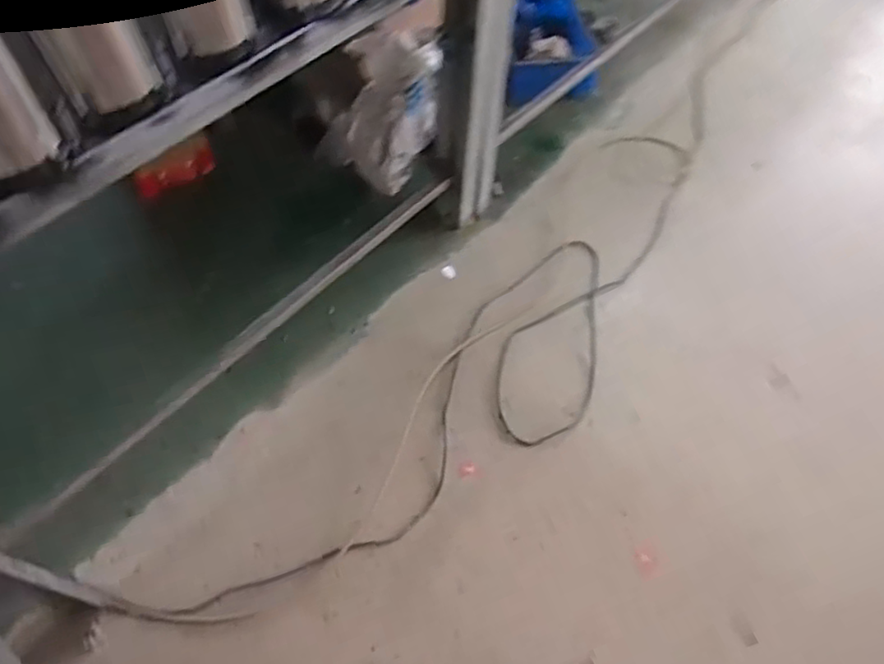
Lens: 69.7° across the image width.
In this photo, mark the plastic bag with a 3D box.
[{"bbox_3d":[-0.157,-0.565,1.612,0.295,0.382,0.185,37,64,20],"label":"plastic bag"}]

